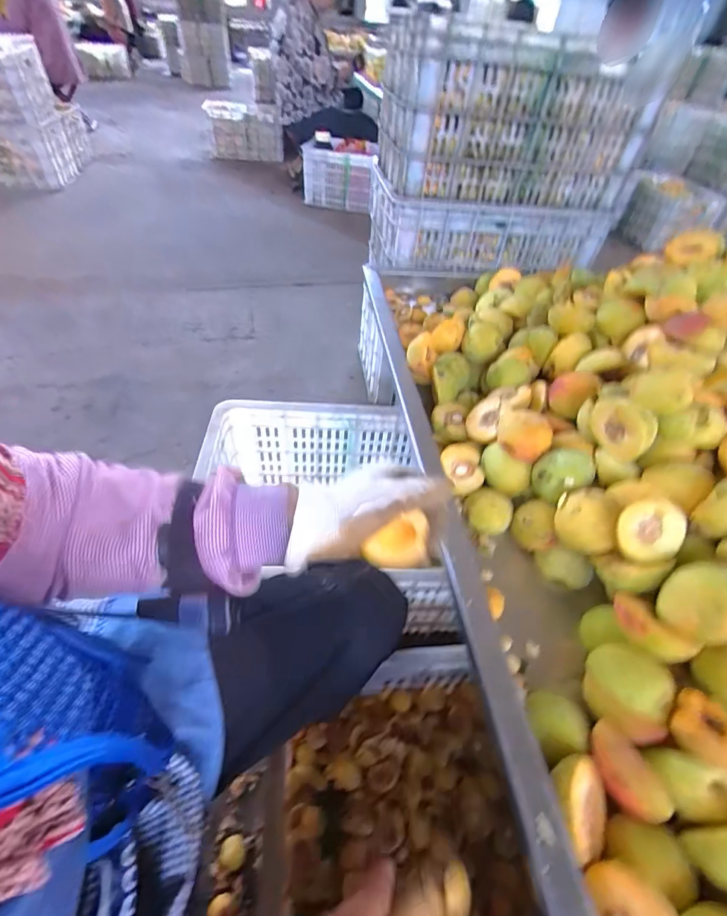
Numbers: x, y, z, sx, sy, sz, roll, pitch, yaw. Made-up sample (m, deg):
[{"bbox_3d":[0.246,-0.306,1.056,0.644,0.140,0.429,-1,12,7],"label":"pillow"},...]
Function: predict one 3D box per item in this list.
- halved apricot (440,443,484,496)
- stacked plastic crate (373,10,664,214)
[{"bbox_3d":[0.116,0.015,0.513,0.045,0.035,0.057,-13,82,-10],"label":"halved apricot"},{"bbox_3d":[0.291,-0.702,0.871,0.485,0.258,0.268,-4,47,-10],"label":"stacked plastic crate"}]

